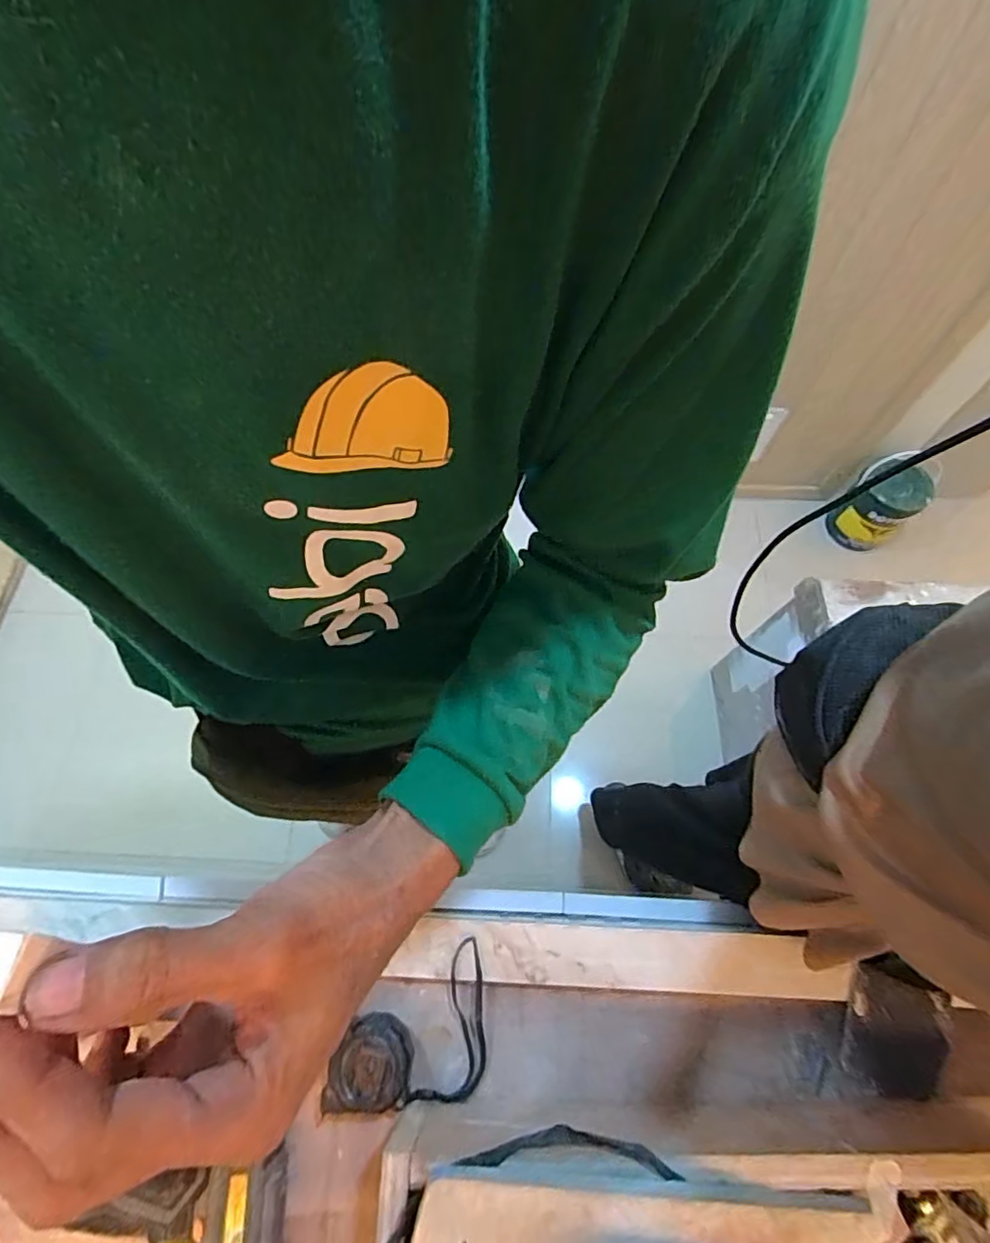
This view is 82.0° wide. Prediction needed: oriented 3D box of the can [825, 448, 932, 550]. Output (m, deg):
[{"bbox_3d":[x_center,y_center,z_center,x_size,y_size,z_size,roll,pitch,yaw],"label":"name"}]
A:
[{"bbox_3d":[1.055,-0.330,1.555,0.201,0.236,0.171,-41,71,-16],"label":"can"}]

